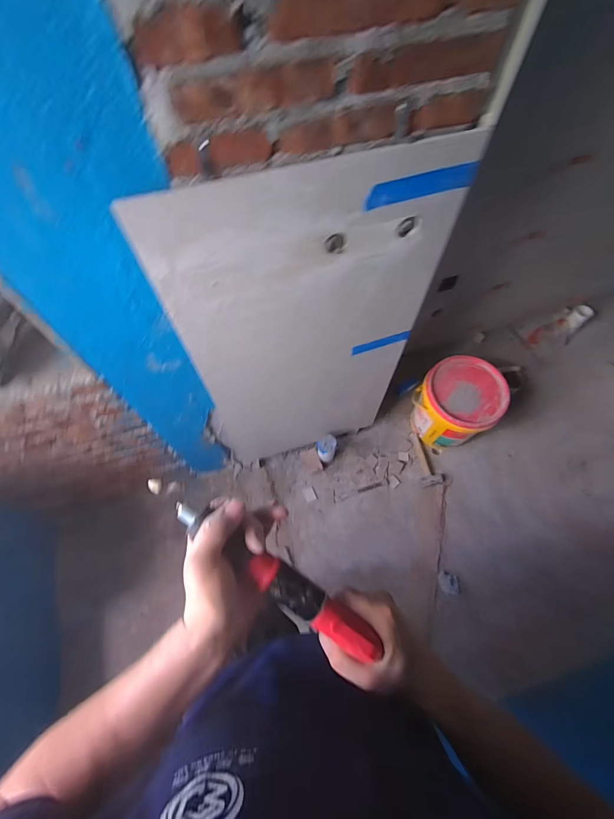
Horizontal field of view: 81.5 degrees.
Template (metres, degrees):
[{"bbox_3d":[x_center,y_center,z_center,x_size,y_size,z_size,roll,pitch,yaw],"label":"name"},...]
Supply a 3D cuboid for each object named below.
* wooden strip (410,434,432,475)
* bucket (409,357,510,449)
[{"bbox_3d":[0.523,0.203,1.636,0.037,0.017,0.205,-13,64,-5],"label":"wooden strip"},{"bbox_3d":[0.622,-0.002,1.529,0.301,0.350,0.305,0,64,1],"label":"bucket"}]

